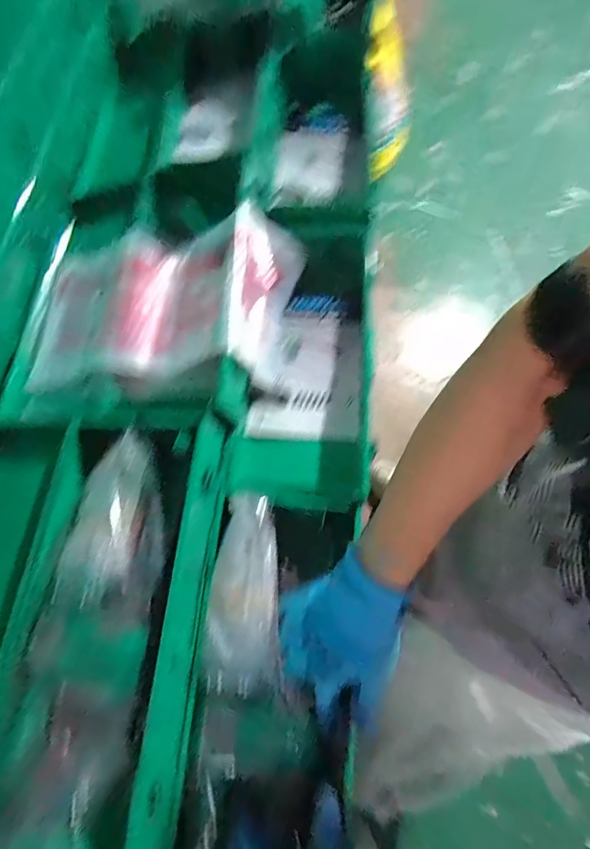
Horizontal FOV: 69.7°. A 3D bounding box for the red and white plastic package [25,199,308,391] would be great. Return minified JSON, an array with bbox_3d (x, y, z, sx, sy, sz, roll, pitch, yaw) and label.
[{"bbox_3d":[-0.162,-0.152,0.525,0.326,0.087,0.198,-1,69,-1],"label":"red and white plastic package"}]

